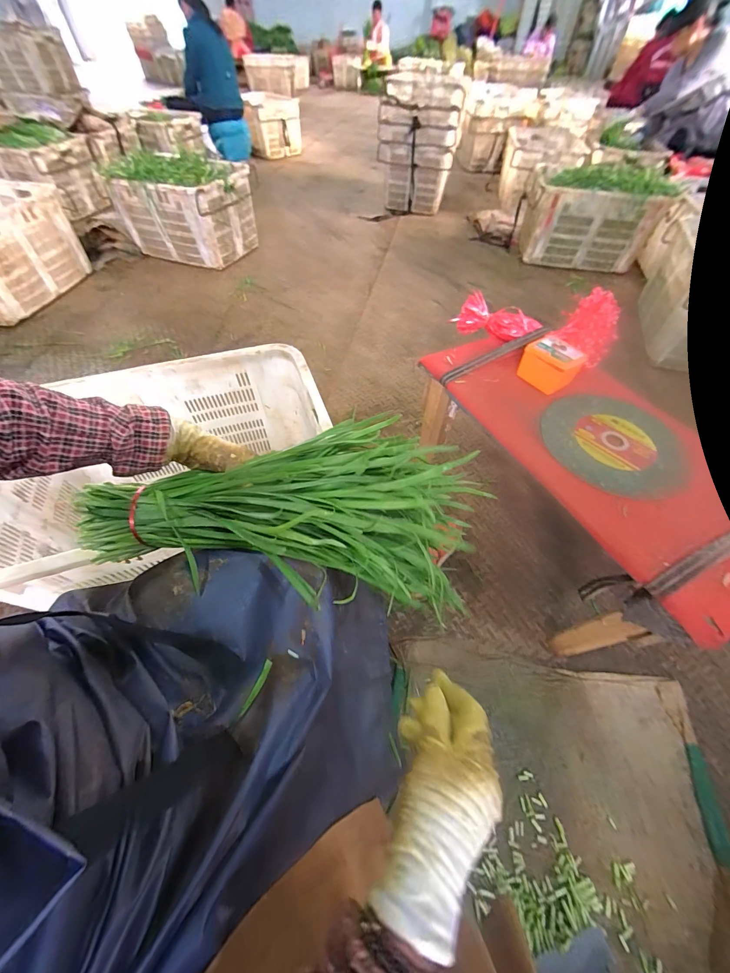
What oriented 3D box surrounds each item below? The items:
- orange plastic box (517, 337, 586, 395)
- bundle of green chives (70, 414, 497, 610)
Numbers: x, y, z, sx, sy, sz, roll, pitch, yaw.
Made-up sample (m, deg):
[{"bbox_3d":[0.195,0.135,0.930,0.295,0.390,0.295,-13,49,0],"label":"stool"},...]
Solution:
[{"bbox_3d":[0.401,-0.266,0.724,0.109,0.064,0.097,37,62,22],"label":"orange plastic box"},{"bbox_3d":[-0.121,0.022,0.418,0.463,0.125,0.212,-2,55,4],"label":"bundle of green chives"}]

